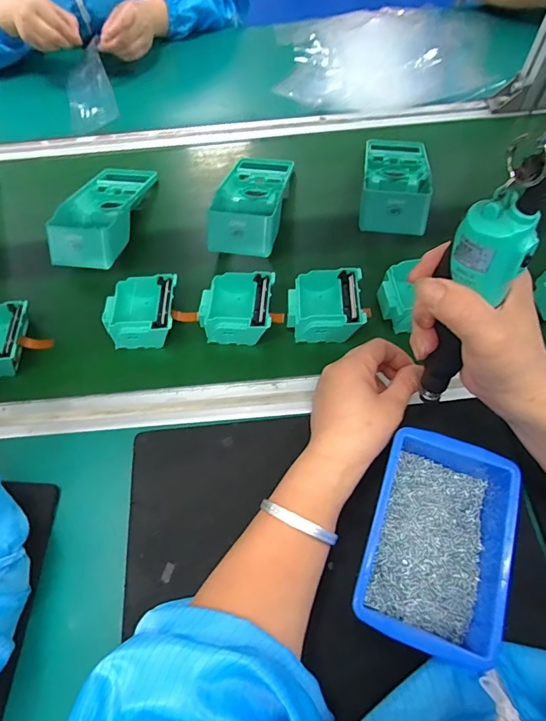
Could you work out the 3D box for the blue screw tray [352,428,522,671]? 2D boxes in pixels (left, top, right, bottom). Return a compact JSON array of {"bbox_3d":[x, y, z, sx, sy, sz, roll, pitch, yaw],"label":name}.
[{"bbox_3d":[0.128,0.139,0.330,0.103,0.044,0.147,17,64,11],"label":"blue screw tray"}]

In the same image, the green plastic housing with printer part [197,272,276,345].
[{"bbox_3d":[-0.039,-0.056,0.471,0.078,0.041,0.073,2,62,3],"label":"green plastic housing with printer part"}]

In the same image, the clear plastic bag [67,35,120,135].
[{"bbox_3d":[-0.294,-0.435,0.670,0.073,0.056,0.139,-15,63,-5],"label":"clear plastic bag"}]

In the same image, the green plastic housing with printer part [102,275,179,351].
[{"bbox_3d":[-0.145,-0.051,0.473,0.076,0.039,0.078,-4,62,1],"label":"green plastic housing with printer part"}]

